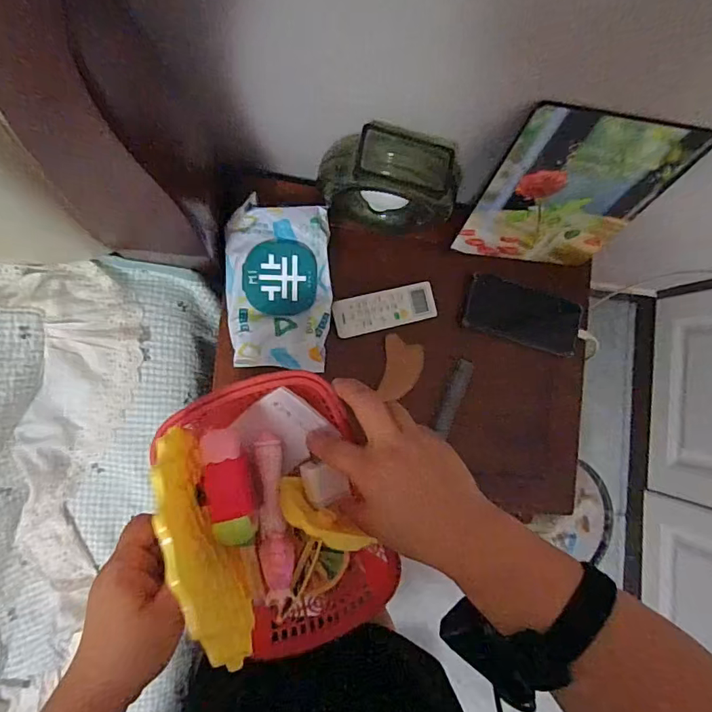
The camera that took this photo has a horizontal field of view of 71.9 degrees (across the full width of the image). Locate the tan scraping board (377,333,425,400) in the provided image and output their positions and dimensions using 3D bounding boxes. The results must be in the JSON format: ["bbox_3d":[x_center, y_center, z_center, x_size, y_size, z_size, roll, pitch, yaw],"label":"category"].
[{"bbox_3d":[0.059,0.018,0.644,0.054,0.004,0.081,14,84,-8],"label":"tan scraping board"}]

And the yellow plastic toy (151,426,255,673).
[{"bbox_3d":[-0.105,0.130,0.337,0.017,0.127,0.159,-21,90,-9],"label":"yellow plastic toy"}]

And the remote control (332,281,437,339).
[{"bbox_3d":[0.038,-0.060,0.635,0.135,0.018,0.049,-14,89,-9],"label":"remote control"}]

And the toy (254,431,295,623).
[{"bbox_3d":[-0.066,0.130,0.394,0.024,0.023,0.133,-6,87,-9],"label":"toy"}]

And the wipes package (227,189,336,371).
[{"bbox_3d":[-0.092,-0.079,0.583,0.117,0.063,0.187,0,87,-9],"label":"wipes package"}]

